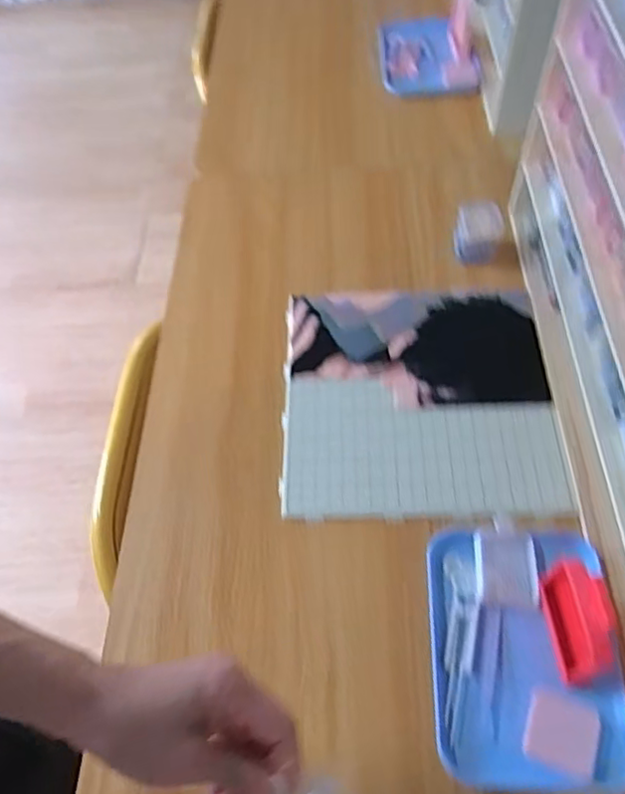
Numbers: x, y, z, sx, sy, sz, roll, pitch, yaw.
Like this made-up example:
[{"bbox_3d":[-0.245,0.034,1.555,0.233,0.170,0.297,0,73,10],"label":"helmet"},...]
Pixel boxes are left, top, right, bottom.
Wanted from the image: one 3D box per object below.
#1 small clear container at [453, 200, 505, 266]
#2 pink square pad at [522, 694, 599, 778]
[{"bbox_3d":[0.199,-0.198,0.741,0.053,0.047,0.055,9,59,10],"label":"small clear container"},{"bbox_3d":[0.192,0.259,0.474,0.050,0.012,0.050,18,61,15],"label":"pink square pad"}]

